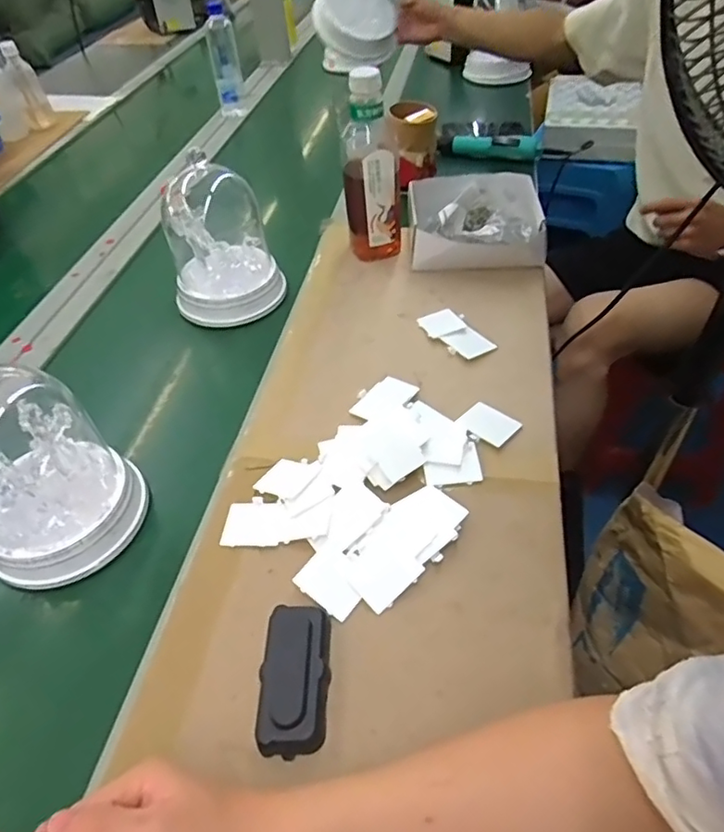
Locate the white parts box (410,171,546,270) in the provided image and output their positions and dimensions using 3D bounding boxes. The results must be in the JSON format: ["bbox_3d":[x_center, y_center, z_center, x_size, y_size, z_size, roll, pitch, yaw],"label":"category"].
[{"bbox_3d":[0.168,-0.289,0.856,0.185,0.063,0.178,0,46,4],"label":"white parts box"}]

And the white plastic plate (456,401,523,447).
[{"bbox_3d":[0.134,0.009,0.613,0.057,0.006,0.046,30,54,26],"label":"white plastic plate"}]

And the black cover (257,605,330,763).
[{"bbox_3d":[-0.051,0.198,0.440,0.050,0.019,0.105,-5,46,0],"label":"black cover"}]

